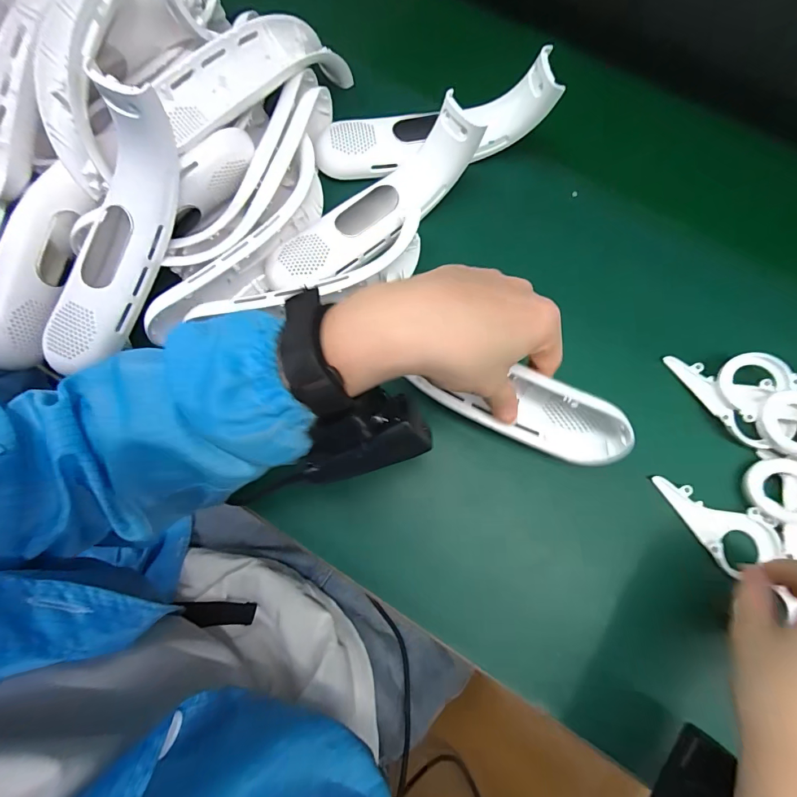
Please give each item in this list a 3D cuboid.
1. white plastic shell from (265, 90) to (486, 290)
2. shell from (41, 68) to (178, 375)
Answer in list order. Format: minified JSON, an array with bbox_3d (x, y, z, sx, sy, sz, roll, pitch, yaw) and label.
[{"bbox_3d":[-0.025,-0.151,0.320,0.195,0.045,0.054,-36,81,-6],"label":"white plastic shell"},{"bbox_3d":[-0.204,-0.108,0.279,0.056,0.049,0.187,28,102,6],"label":"shell"}]

